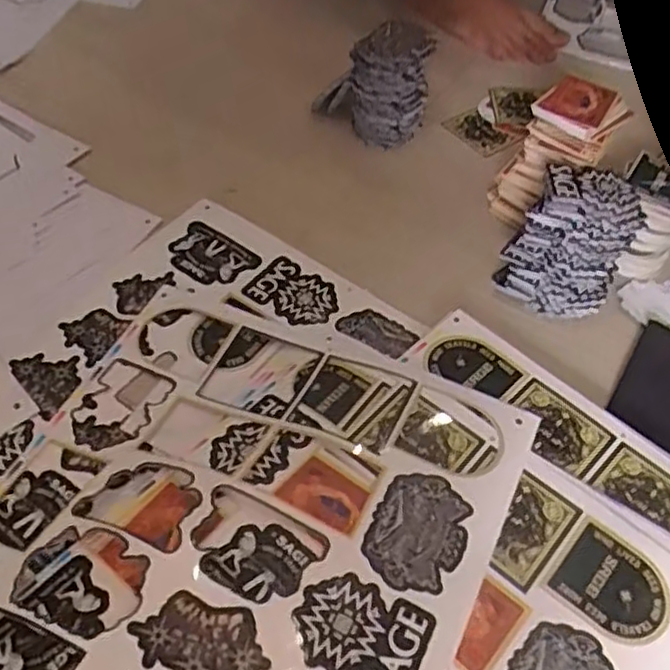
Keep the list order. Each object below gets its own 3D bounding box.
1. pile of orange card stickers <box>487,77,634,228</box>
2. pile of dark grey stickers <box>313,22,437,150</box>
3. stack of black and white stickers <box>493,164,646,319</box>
[{"bbox_3d":[0.205,-0.164,0.647,0.071,0.107,0.102,34,57,21],"label":"pile of orange card stickers"},{"bbox_3d":[0.043,-0.249,0.711,0.093,0.101,0.075,-19,56,-18],"label":"pile of dark grey stickers"},{"bbox_3d":[0.195,-0.075,0.587,0.085,0.096,0.088,30,56,18],"label":"stack of black and white stickers"}]

